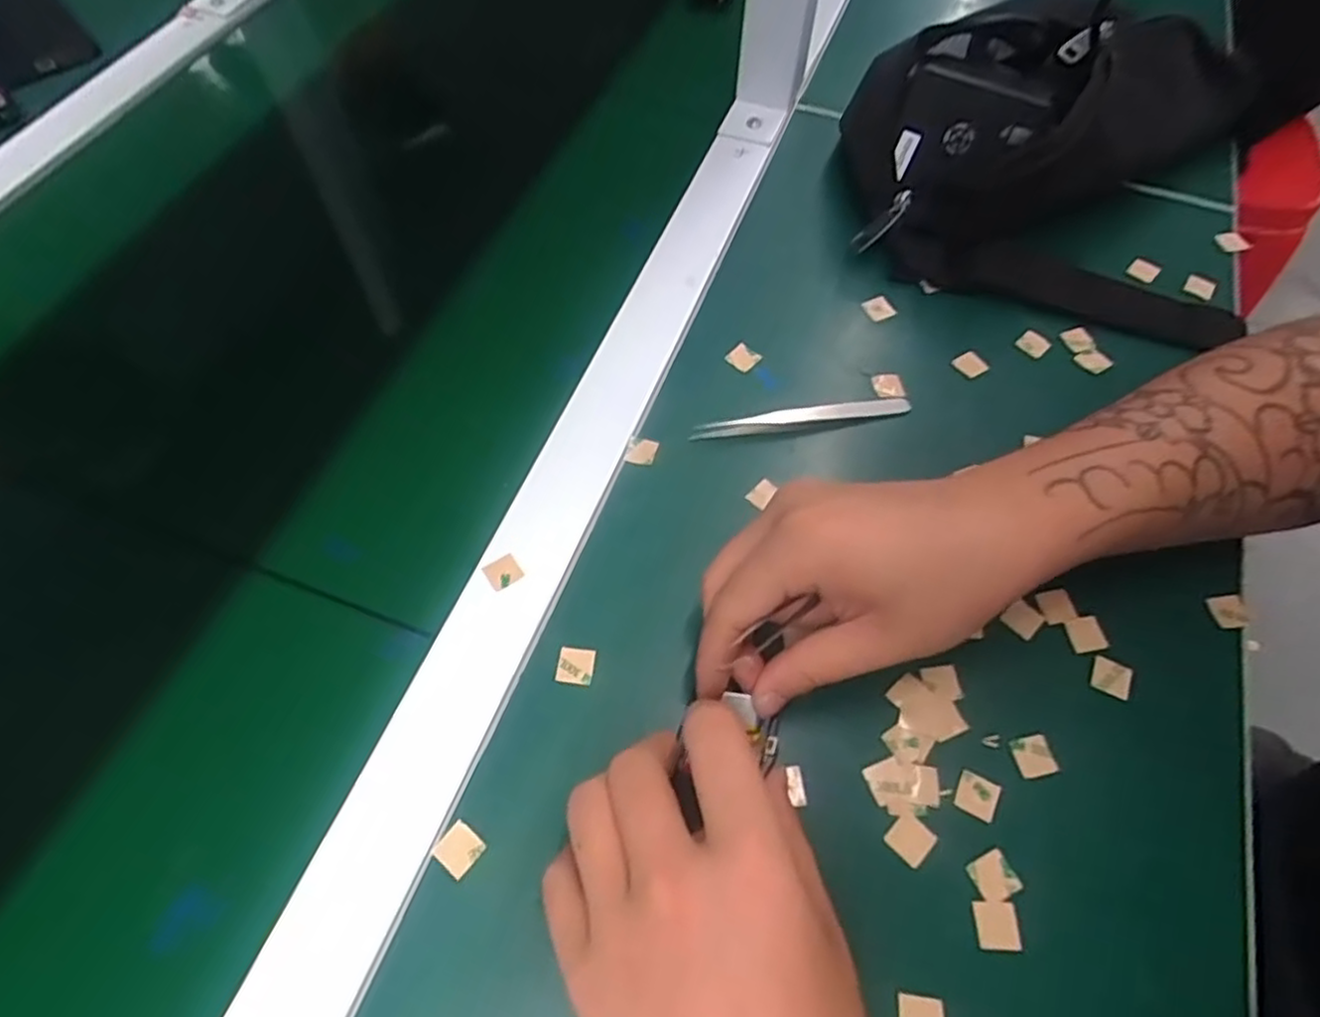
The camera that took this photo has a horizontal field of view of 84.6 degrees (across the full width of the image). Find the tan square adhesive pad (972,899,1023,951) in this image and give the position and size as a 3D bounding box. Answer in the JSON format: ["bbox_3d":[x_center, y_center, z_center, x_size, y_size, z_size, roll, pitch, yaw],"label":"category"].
[{"bbox_3d":[0.126,0.155,0.270,0.015,0.004,0.016,1,59,-1],"label":"tan square adhesive pad"}]

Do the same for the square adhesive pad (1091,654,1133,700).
[{"bbox_3d":[0.200,0.075,0.321,0.016,0.004,0.016,22,67,11],"label":"square adhesive pad"}]

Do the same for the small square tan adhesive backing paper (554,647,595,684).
[{"bbox_3d":[-0.037,0.068,0.314,0.016,0.004,0.015,7,59,3],"label":"small square tan adhesive backing paper"}]

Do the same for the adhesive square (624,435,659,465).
[{"bbox_3d":[-0.009,-0.030,0.372,0.015,0.005,0.014,14,60,7],"label":"adhesive square"}]

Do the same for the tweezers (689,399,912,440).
[{"bbox_3d":[0.077,-0.047,0.382,0.118,0.013,0.010,-10,60,-7],"label":"tweezers"}]

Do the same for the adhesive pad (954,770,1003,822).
[{"bbox_3d":[0.128,0.115,0.292,0.016,0.004,0.016,25,62,13],"label":"adhesive pad"}]

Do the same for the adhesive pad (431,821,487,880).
[{"bbox_3d":[-0.077,0.130,0.277,0.015,0.004,0.016,35,64,18],"label":"adhesive pad"}]

